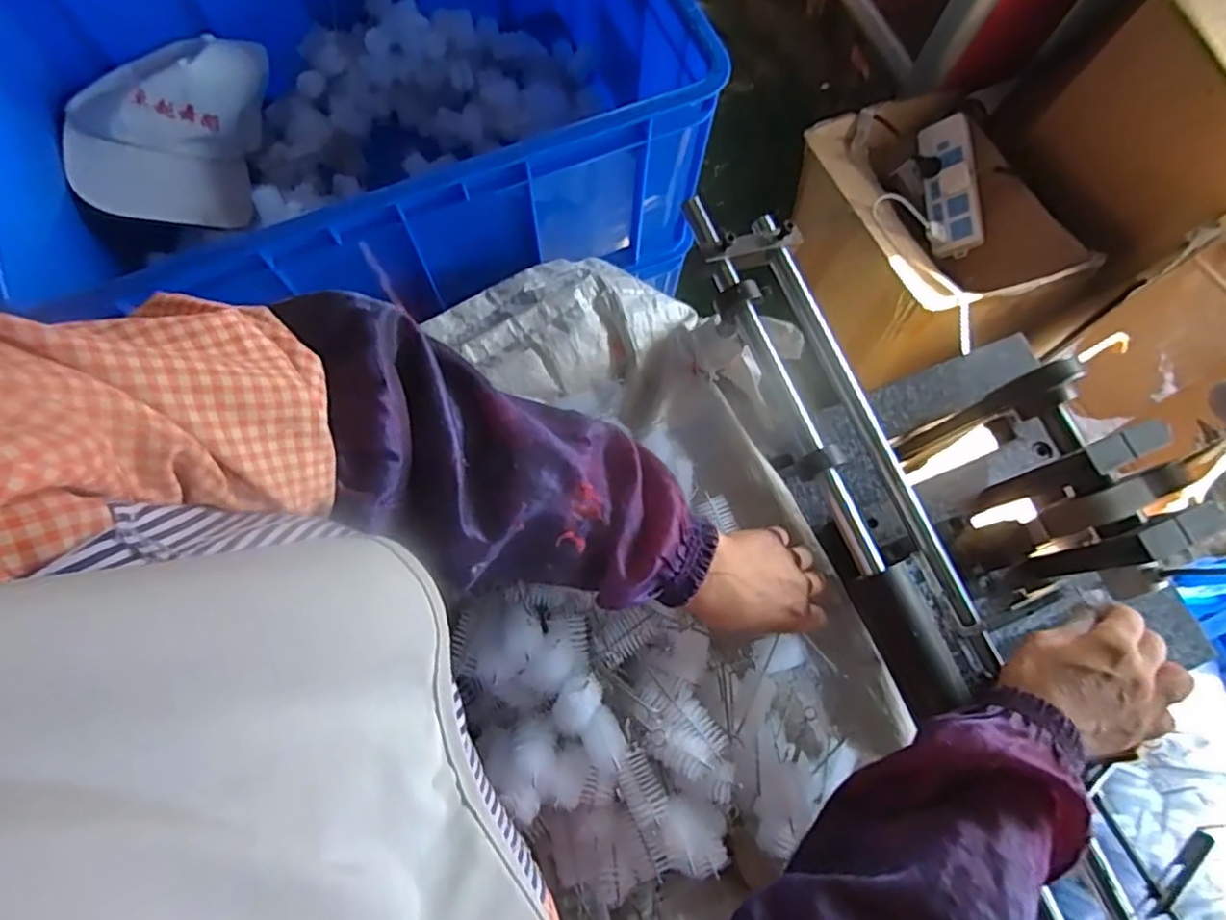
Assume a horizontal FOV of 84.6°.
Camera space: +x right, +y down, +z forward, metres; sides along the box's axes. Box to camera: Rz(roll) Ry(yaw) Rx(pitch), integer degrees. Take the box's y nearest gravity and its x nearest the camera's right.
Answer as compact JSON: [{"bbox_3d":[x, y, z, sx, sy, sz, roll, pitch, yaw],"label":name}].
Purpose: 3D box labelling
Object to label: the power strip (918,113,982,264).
[{"bbox_3d":[0.575,-0.470,1.147,0.036,0.083,0.246,9,77,-44],"label":"power strip"}]

